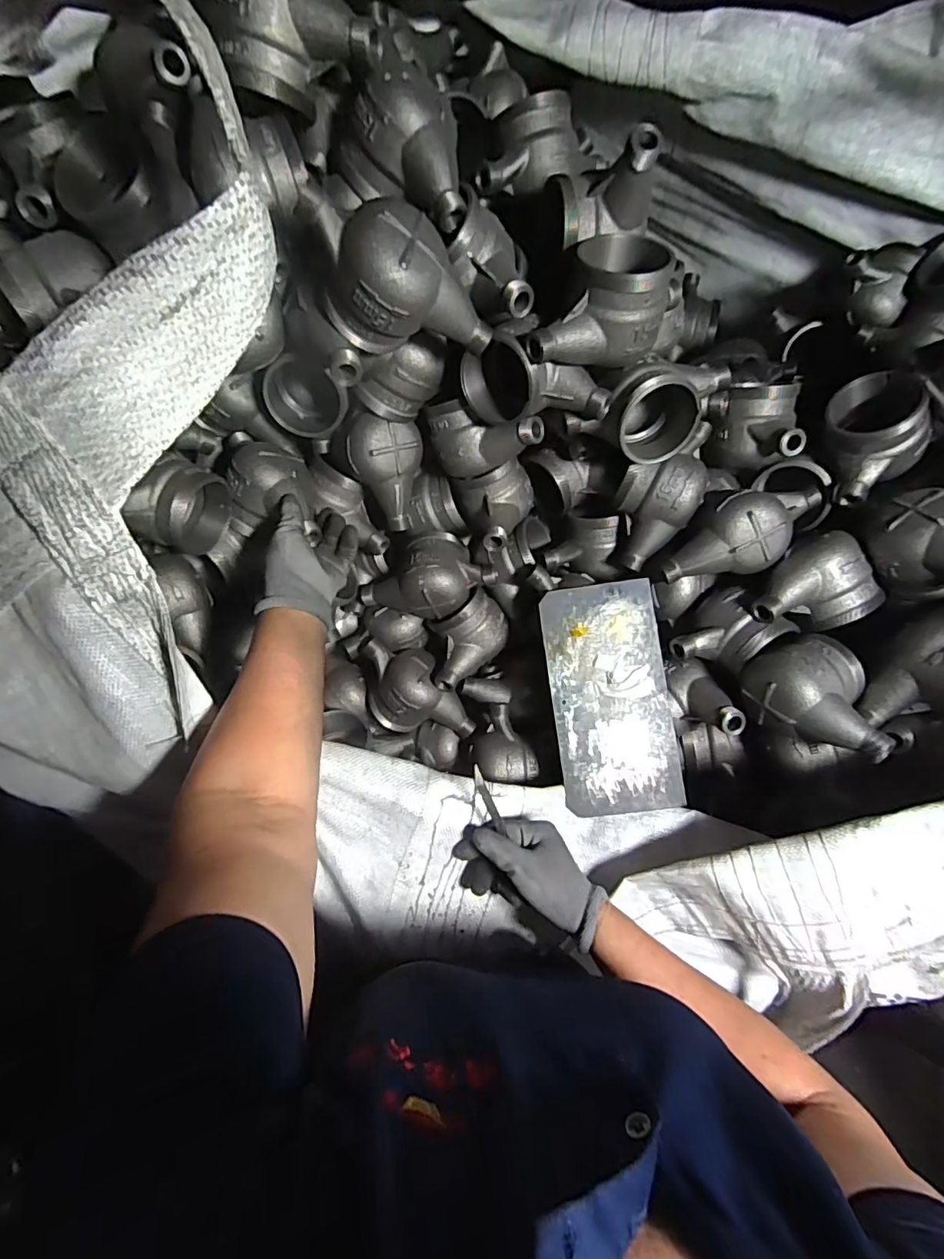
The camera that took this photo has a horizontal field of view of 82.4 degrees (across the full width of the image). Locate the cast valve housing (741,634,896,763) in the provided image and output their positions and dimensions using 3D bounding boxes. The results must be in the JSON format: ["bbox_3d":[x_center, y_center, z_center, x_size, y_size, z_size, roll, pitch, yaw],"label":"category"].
[{"bbox_3d":[0.326,0.063,0.511,0.097,0.081,0.121,-42,79,-13],"label":"cast valve housing"}]

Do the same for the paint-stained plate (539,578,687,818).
[{"bbox_3d":[0.148,0.072,0.578,0.121,0.007,0.240,-8,84,4],"label":"paint-stained plate"}]

